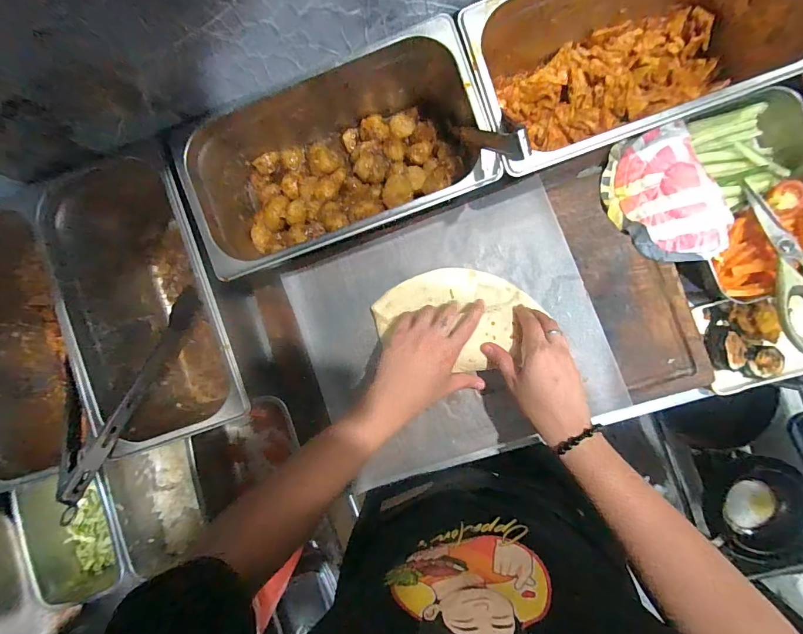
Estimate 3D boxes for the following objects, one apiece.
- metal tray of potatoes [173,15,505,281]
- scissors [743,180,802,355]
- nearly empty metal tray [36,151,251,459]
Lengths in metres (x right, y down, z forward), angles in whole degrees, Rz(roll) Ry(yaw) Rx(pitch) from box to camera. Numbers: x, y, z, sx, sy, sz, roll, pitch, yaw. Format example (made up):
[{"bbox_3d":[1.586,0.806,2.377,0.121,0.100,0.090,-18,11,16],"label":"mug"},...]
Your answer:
[{"bbox_3d":[-0.074,-0.179,0.459,0.318,0.111,0.185,-19,87,6],"label":"metal tray of potatoes"},{"bbox_3d":[0.453,-0.060,0.441,0.085,0.022,0.201,-13,74,15],"label":"scissors"},{"bbox_3d":[-0.284,-0.015,0.498,0.173,0.148,0.303,-19,87,6],"label":"nearly empty metal tray"}]

